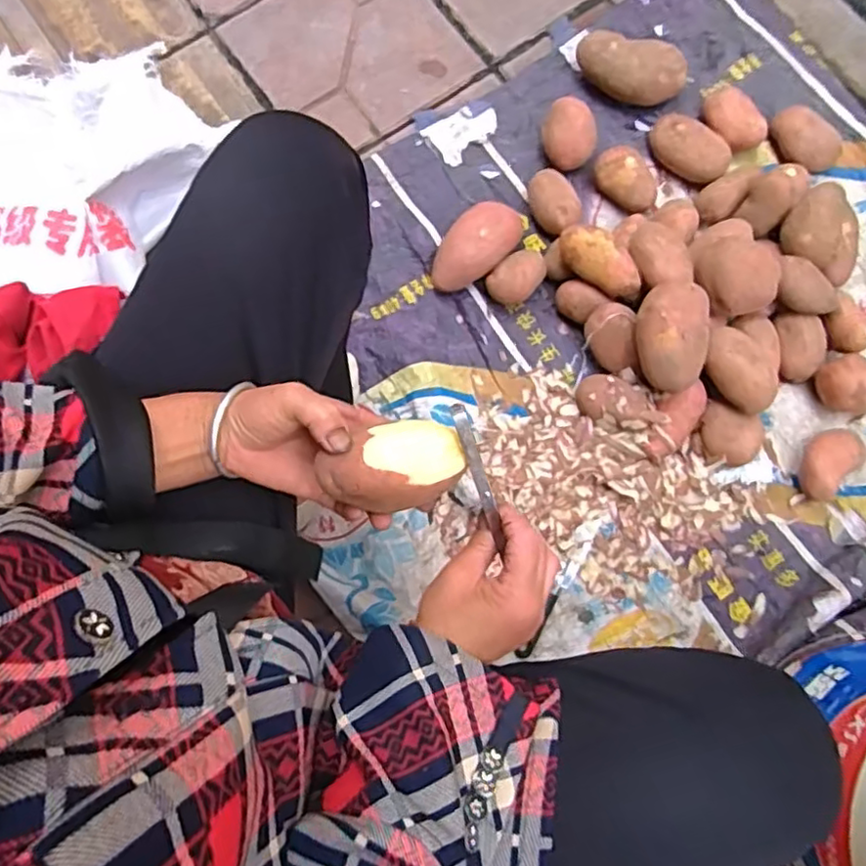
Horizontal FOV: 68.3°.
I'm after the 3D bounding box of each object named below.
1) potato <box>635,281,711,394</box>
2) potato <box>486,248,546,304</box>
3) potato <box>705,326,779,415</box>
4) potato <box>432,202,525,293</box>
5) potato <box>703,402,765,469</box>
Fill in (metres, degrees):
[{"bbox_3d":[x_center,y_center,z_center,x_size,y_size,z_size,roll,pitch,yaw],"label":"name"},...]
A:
[{"bbox_3d":[0.284,-0.114,0.768,0.082,0.079,0.124,8,81,4],"label":"potato"},{"bbox_3d":[0.112,-0.204,0.848,0.080,0.048,0.056,-39,81,-4],"label":"potato"},{"bbox_3d":[0.372,-0.076,0.775,0.065,0.055,0.106,-41,81,-4],"label":"potato"},{"bbox_3d":[0.056,-0.248,0.850,0.080,0.057,0.144,42,85,8],"label":"potato"},{"bbox_3d":[0.368,0.006,0.795,0.074,0.045,0.060,27,83,7],"label":"potato"}]

